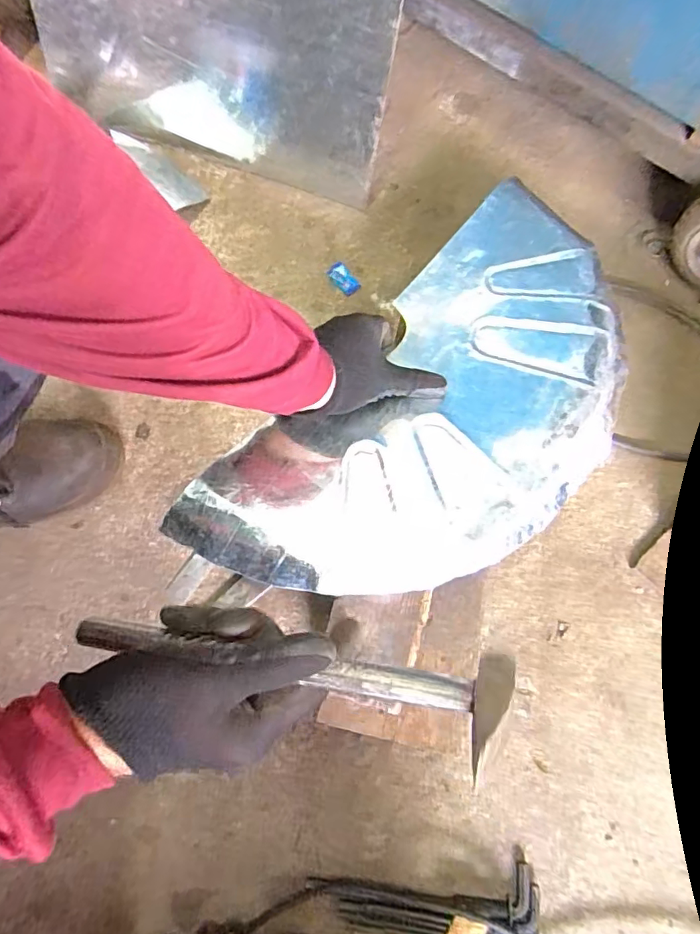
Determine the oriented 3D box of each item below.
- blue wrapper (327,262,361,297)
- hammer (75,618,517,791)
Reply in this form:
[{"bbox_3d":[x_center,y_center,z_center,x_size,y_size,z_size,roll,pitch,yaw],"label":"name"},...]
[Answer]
[{"bbox_3d":[-0.008,-0.248,0.700,0.024,0.009,0.046,-42,81,-10],"label":"blue wrapper"},{"bbox_3d":[-0.052,0.109,0.295,0.271,0.065,0.041,2,76,21],"label":"hammer"}]

